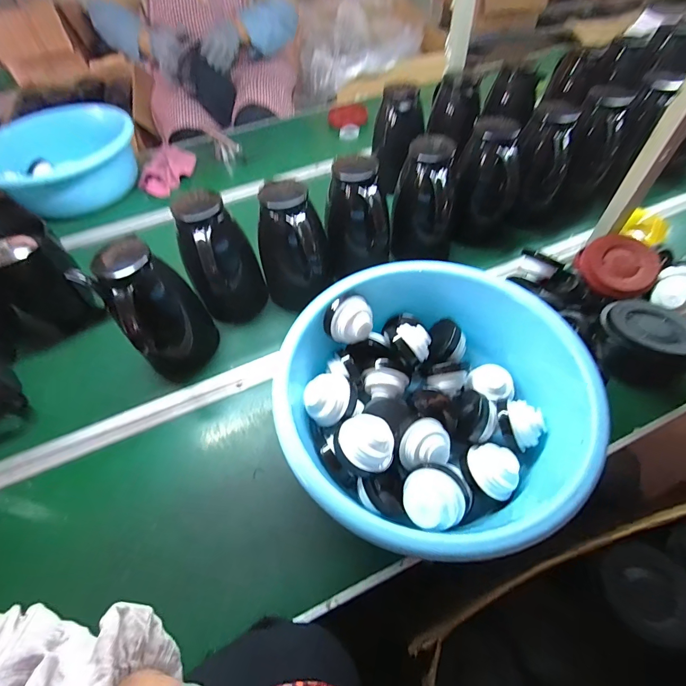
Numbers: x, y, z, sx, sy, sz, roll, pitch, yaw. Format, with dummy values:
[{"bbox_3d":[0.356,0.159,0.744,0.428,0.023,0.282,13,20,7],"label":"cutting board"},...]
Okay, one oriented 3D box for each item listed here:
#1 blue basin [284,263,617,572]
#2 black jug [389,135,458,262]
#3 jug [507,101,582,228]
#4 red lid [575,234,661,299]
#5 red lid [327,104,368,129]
[{"bbox_3d":[0.106,0.080,0.491,0.348,0.141,0.366,-2,54,3],"label":"blue basin"},{"bbox_3d":[0.151,-0.266,0.675,0.109,0.180,0.116,7,55,10],"label":"black jug"},{"bbox_3d":[0.392,-0.346,0.725,0.098,0.202,0.116,22,59,19],"label":"jug"},{"bbox_3d":[0.486,-0.132,0.645,0.118,0.028,0.108,3,82,12],"label":"red lid"},{"bbox_3d":[0.016,-0.664,1.069,0.113,0.026,0.104,0,54,5],"label":"red lid"}]

